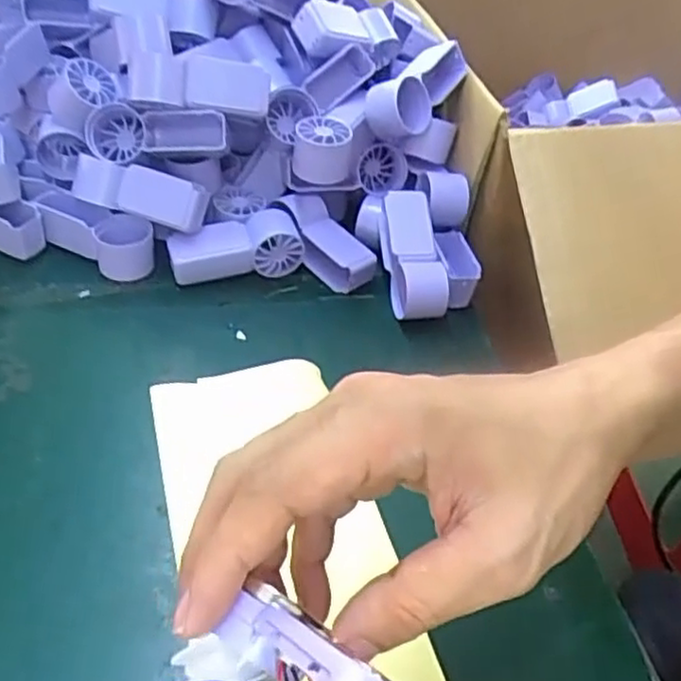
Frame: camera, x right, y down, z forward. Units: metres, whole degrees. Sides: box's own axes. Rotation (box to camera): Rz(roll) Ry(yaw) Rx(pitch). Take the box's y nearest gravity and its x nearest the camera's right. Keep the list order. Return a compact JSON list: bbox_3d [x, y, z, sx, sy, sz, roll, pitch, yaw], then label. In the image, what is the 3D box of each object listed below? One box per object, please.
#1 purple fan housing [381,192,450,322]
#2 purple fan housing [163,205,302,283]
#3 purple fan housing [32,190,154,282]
[{"bbox_3d":[0.048,-0.058,0.505,0.040,0.039,0.092,-5,74,-14],"label":"purple fan housing"},{"bbox_3d":[-0.076,-0.066,0.510,0.090,0.039,0.032,-7,45,-16],"label":"purple fan housing"},{"bbox_3d":[-0.172,-0.074,0.500,0.093,0.039,0.033,22,45,15],"label":"purple fan housing"}]

